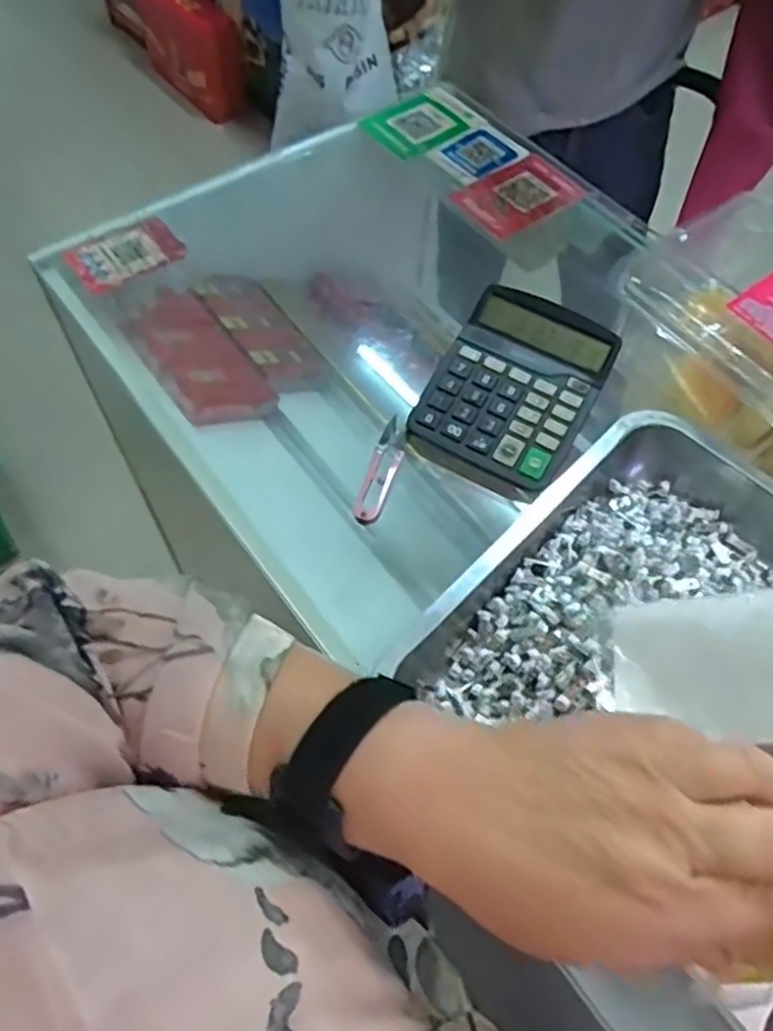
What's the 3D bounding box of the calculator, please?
[{"bbox_3d":[0.097,-0.100,0.530,0.117,0.039,0.143,27,62,12],"label":"calculator"}]

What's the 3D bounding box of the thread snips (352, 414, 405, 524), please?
[{"bbox_3d":[-0.003,-0.034,0.513,0.021,0.014,0.097,17,61,7],"label":"thread snips"}]

